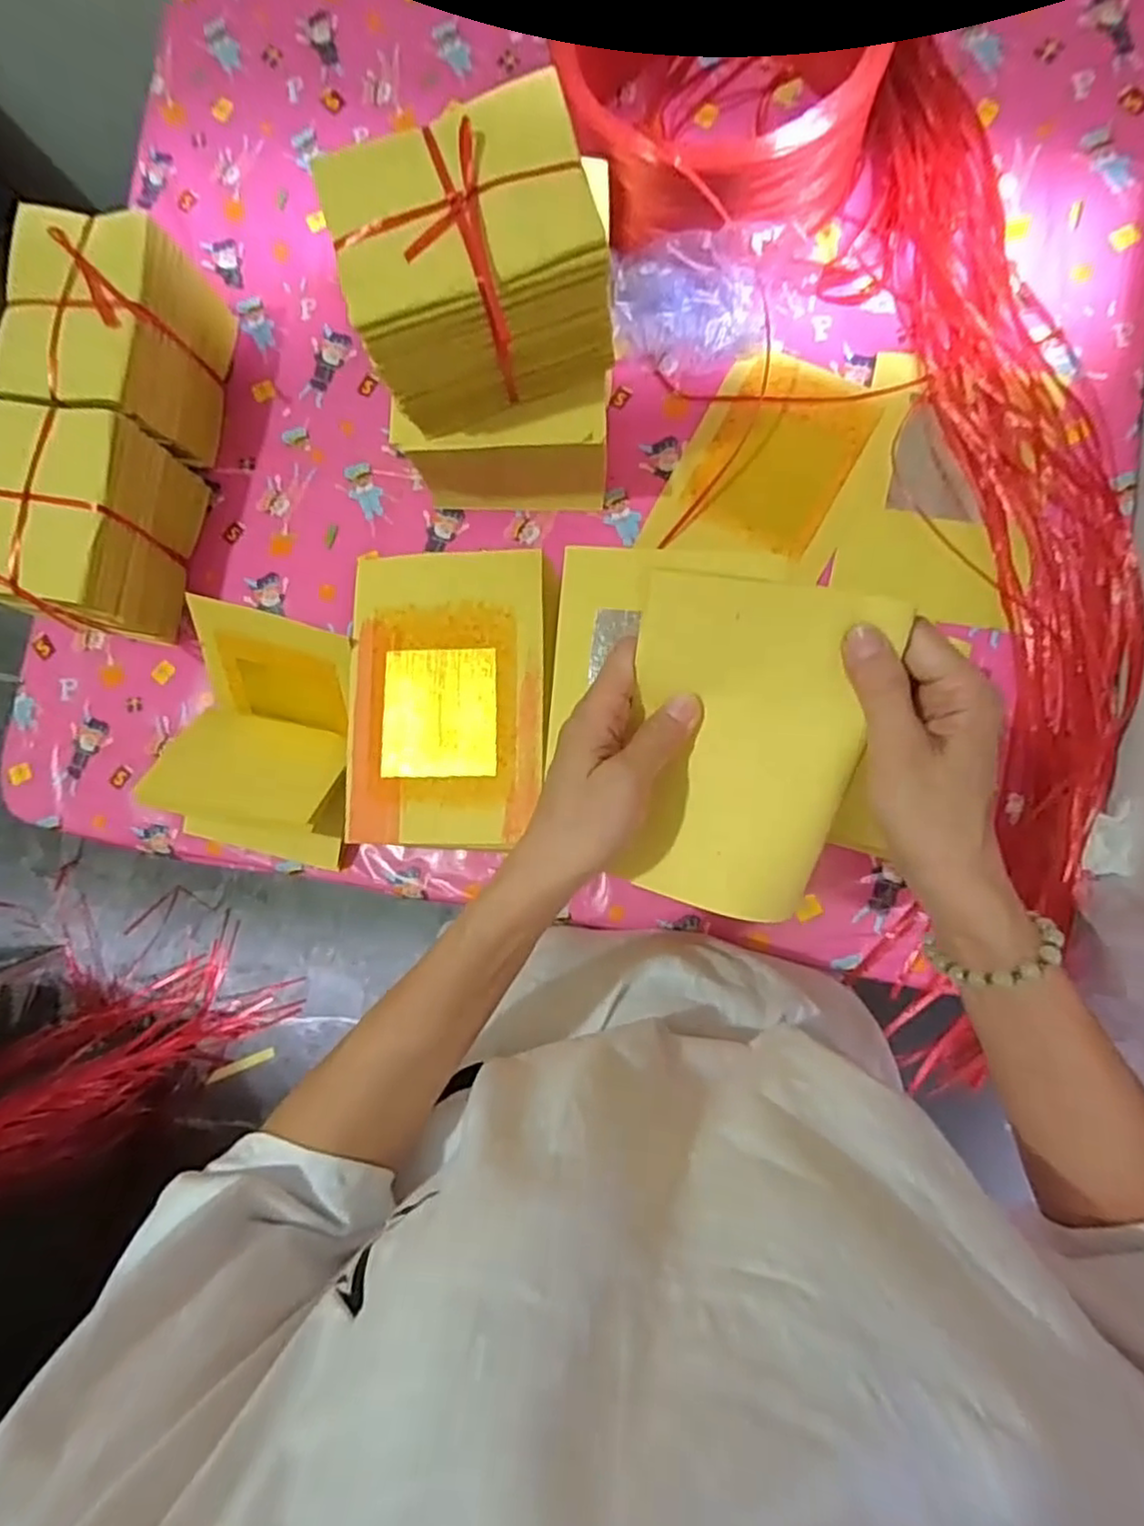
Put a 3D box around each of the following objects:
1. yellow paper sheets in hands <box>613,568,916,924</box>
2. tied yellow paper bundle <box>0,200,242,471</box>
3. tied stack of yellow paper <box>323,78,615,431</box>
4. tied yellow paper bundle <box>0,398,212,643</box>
[{"bbox_3d":[0.076,-0.010,0.333,0.110,0.041,0.156,14,86,8],"label":"yellow paper sheets in hands"},{"bbox_3d":[-0.403,-0.377,0.641,0.108,0.155,0.172,9,86,7],"label":"tied yellow paper bundle"},{"bbox_3d":[-0.058,-0.328,0.484,0.168,0.136,0.118,-12,83,5],"label":"tied stack of yellow paper"},{"bbox_3d":[-0.433,-0.207,0.635,0.115,0.143,0.170,8,85,7],"label":"tied yellow paper bundle"}]

